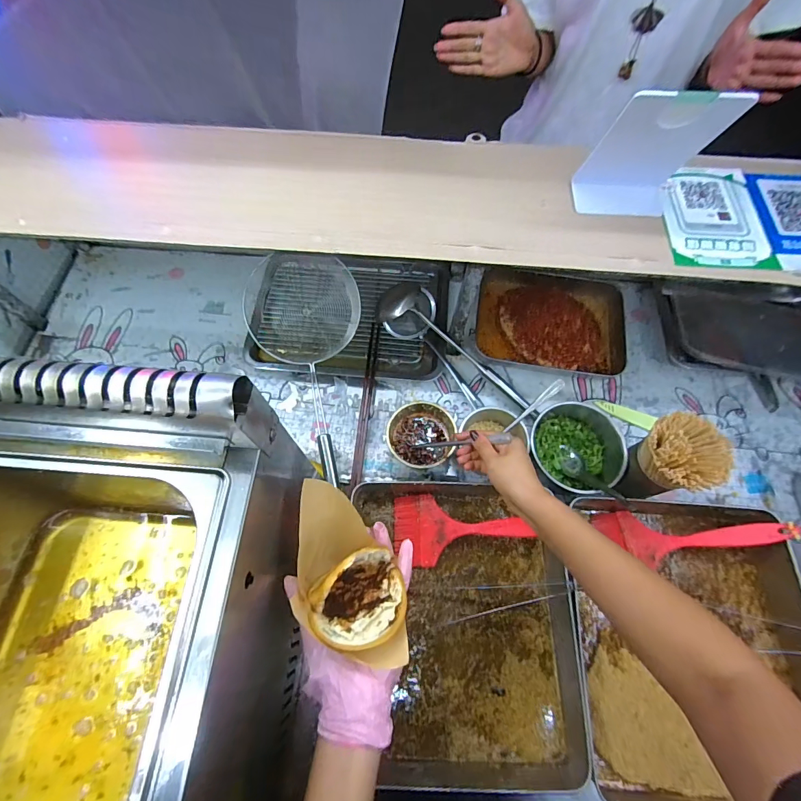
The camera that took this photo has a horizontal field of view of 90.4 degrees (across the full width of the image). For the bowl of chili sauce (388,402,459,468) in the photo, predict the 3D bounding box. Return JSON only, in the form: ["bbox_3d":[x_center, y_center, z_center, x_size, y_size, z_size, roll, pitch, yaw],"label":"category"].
[{"bbox_3d":[0.032,0.057,0.619,0.100,0.054,0.097,0,67,-1],"label":"bowl of chili sauce"}]

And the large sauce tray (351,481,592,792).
[{"bbox_3d":[0.074,0.279,0.527,0.275,0.045,0.343,-2,67,-2],"label":"large sauce tray"}]

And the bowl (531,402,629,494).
[{"bbox_3d":[0.258,0.072,0.597,0.128,0.071,0.136,0,67,-1],"label":"bowl"}]

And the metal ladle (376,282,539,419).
[{"bbox_3d":[0.093,-0.095,0.672,0.309,0.063,0.081,36,71,13],"label":"metal ladle"}]

